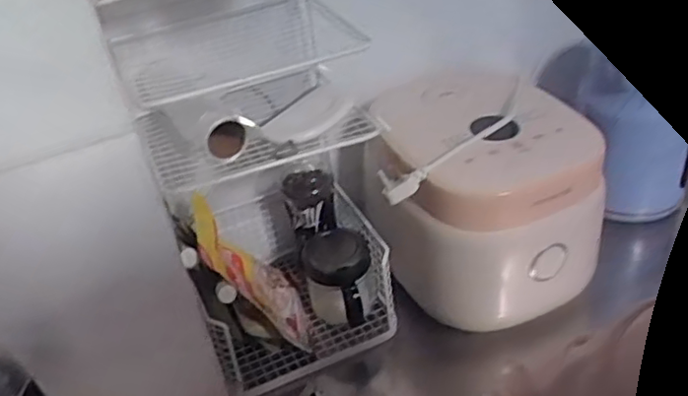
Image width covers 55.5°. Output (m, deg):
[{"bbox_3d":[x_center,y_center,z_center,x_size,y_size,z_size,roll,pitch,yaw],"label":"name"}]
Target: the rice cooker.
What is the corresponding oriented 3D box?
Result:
[{"bbox_3d":[0.164,-0.006,0.791,0.252,0.199,0.248,-11,37,-4],"label":"rice cooker"}]

